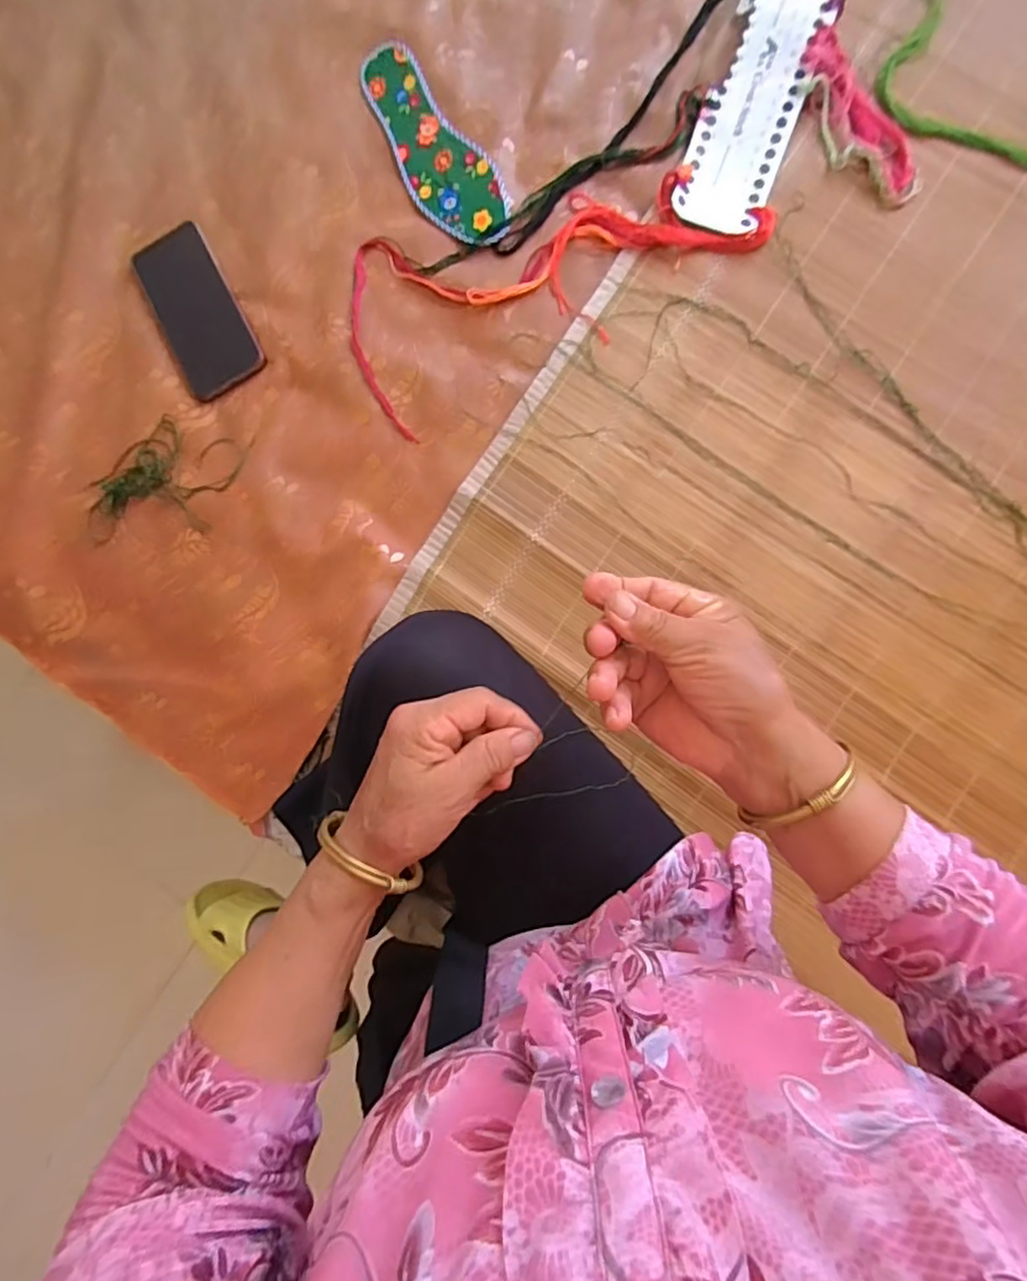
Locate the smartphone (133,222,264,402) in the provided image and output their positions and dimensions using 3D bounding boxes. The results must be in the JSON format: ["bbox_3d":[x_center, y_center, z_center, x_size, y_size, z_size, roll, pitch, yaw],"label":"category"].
[{"bbox_3d":[-0.300,-0.311,0.580,0.075,0.006,0.157,-27,85,2],"label":"smartphone"}]

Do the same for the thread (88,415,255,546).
[{"bbox_3d":[-0.330,-0.155,0.581,0.165,0.010,0.108,-4,86,4],"label":"thread"}]

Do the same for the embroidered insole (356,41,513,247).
[{"bbox_3d":[-0.079,-0.458,0.571,0.073,0.008,0.217,-35,85,2],"label":"embroidered insole"}]

